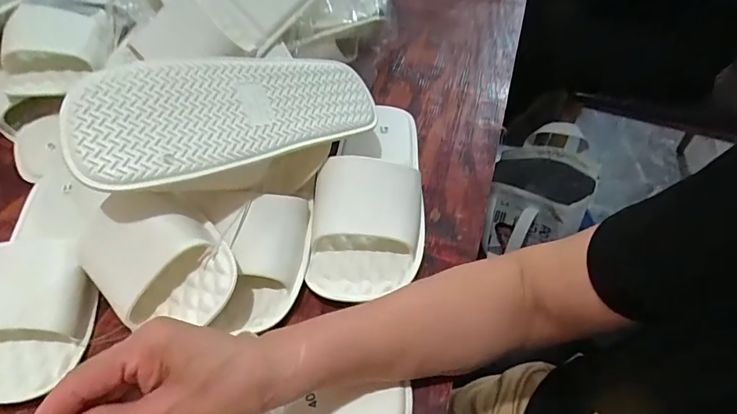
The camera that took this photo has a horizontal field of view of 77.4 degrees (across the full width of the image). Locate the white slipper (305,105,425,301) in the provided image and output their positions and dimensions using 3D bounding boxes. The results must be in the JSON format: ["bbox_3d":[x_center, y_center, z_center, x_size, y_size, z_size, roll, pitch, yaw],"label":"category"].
[{"bbox_3d":[0.001,-0.026,0.444,0.104,0.060,0.240,0,51,0],"label":"white slipper"}]

